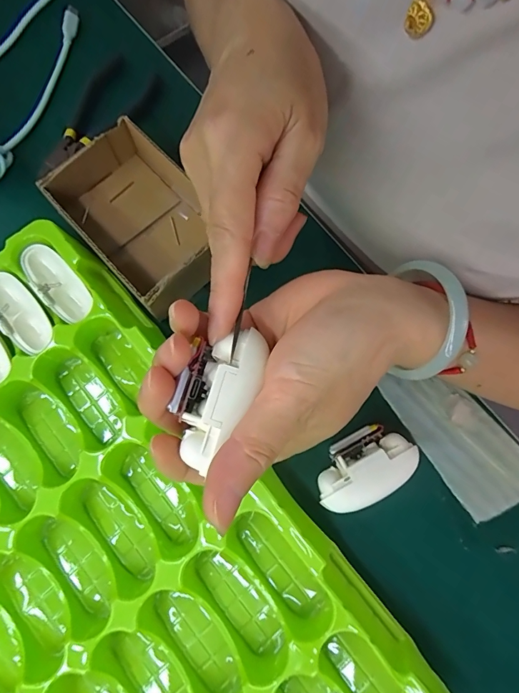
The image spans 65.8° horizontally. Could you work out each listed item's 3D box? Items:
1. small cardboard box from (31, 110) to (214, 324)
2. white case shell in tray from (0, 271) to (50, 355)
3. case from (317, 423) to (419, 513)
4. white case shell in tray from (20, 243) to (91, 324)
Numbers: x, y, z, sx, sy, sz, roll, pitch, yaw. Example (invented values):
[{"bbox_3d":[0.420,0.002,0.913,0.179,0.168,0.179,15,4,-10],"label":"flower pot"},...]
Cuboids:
[{"bbox_3d":[-0.081,-0.092,0.288,0.084,0.039,0.115,-42,79,-10],"label":"small cardboard box"},{"bbox_3d":[-0.160,-0.023,0.264,0.026,0.011,0.063,-39,79,-9],"label":"white case shell in tray"},{"bbox_3d":[0.064,0.074,0.246,0.062,0.025,0.039,-25,77,-6],"label":"case"},{"bbox_3d":[-0.138,-0.043,0.271,0.026,0.014,0.058,-42,79,-10],"label":"white case shell in tray"}]

